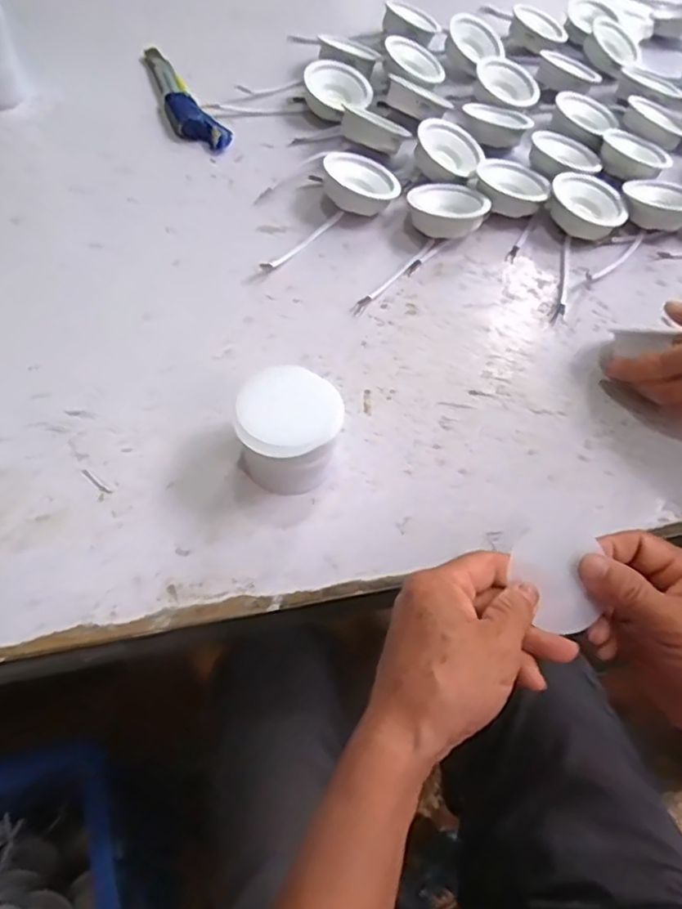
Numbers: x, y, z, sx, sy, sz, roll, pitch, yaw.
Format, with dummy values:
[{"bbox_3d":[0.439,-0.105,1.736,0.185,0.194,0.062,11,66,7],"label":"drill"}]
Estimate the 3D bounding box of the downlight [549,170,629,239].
[{"bbox_3d":[0.229,-0.229,0.598,0.070,0.028,0.069,17,57,7],"label":"downlight"}]

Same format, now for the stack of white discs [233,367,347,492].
[{"bbox_3d":[-0.034,-0.008,0.409,0.064,0.069,0.070,8,57,1],"label":"stack of white discs"}]

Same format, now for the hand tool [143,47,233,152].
[{"bbox_3d":[-0.172,-0.370,0.659,0.042,0.019,0.187,-25,62,-19],"label":"hand tool"}]

